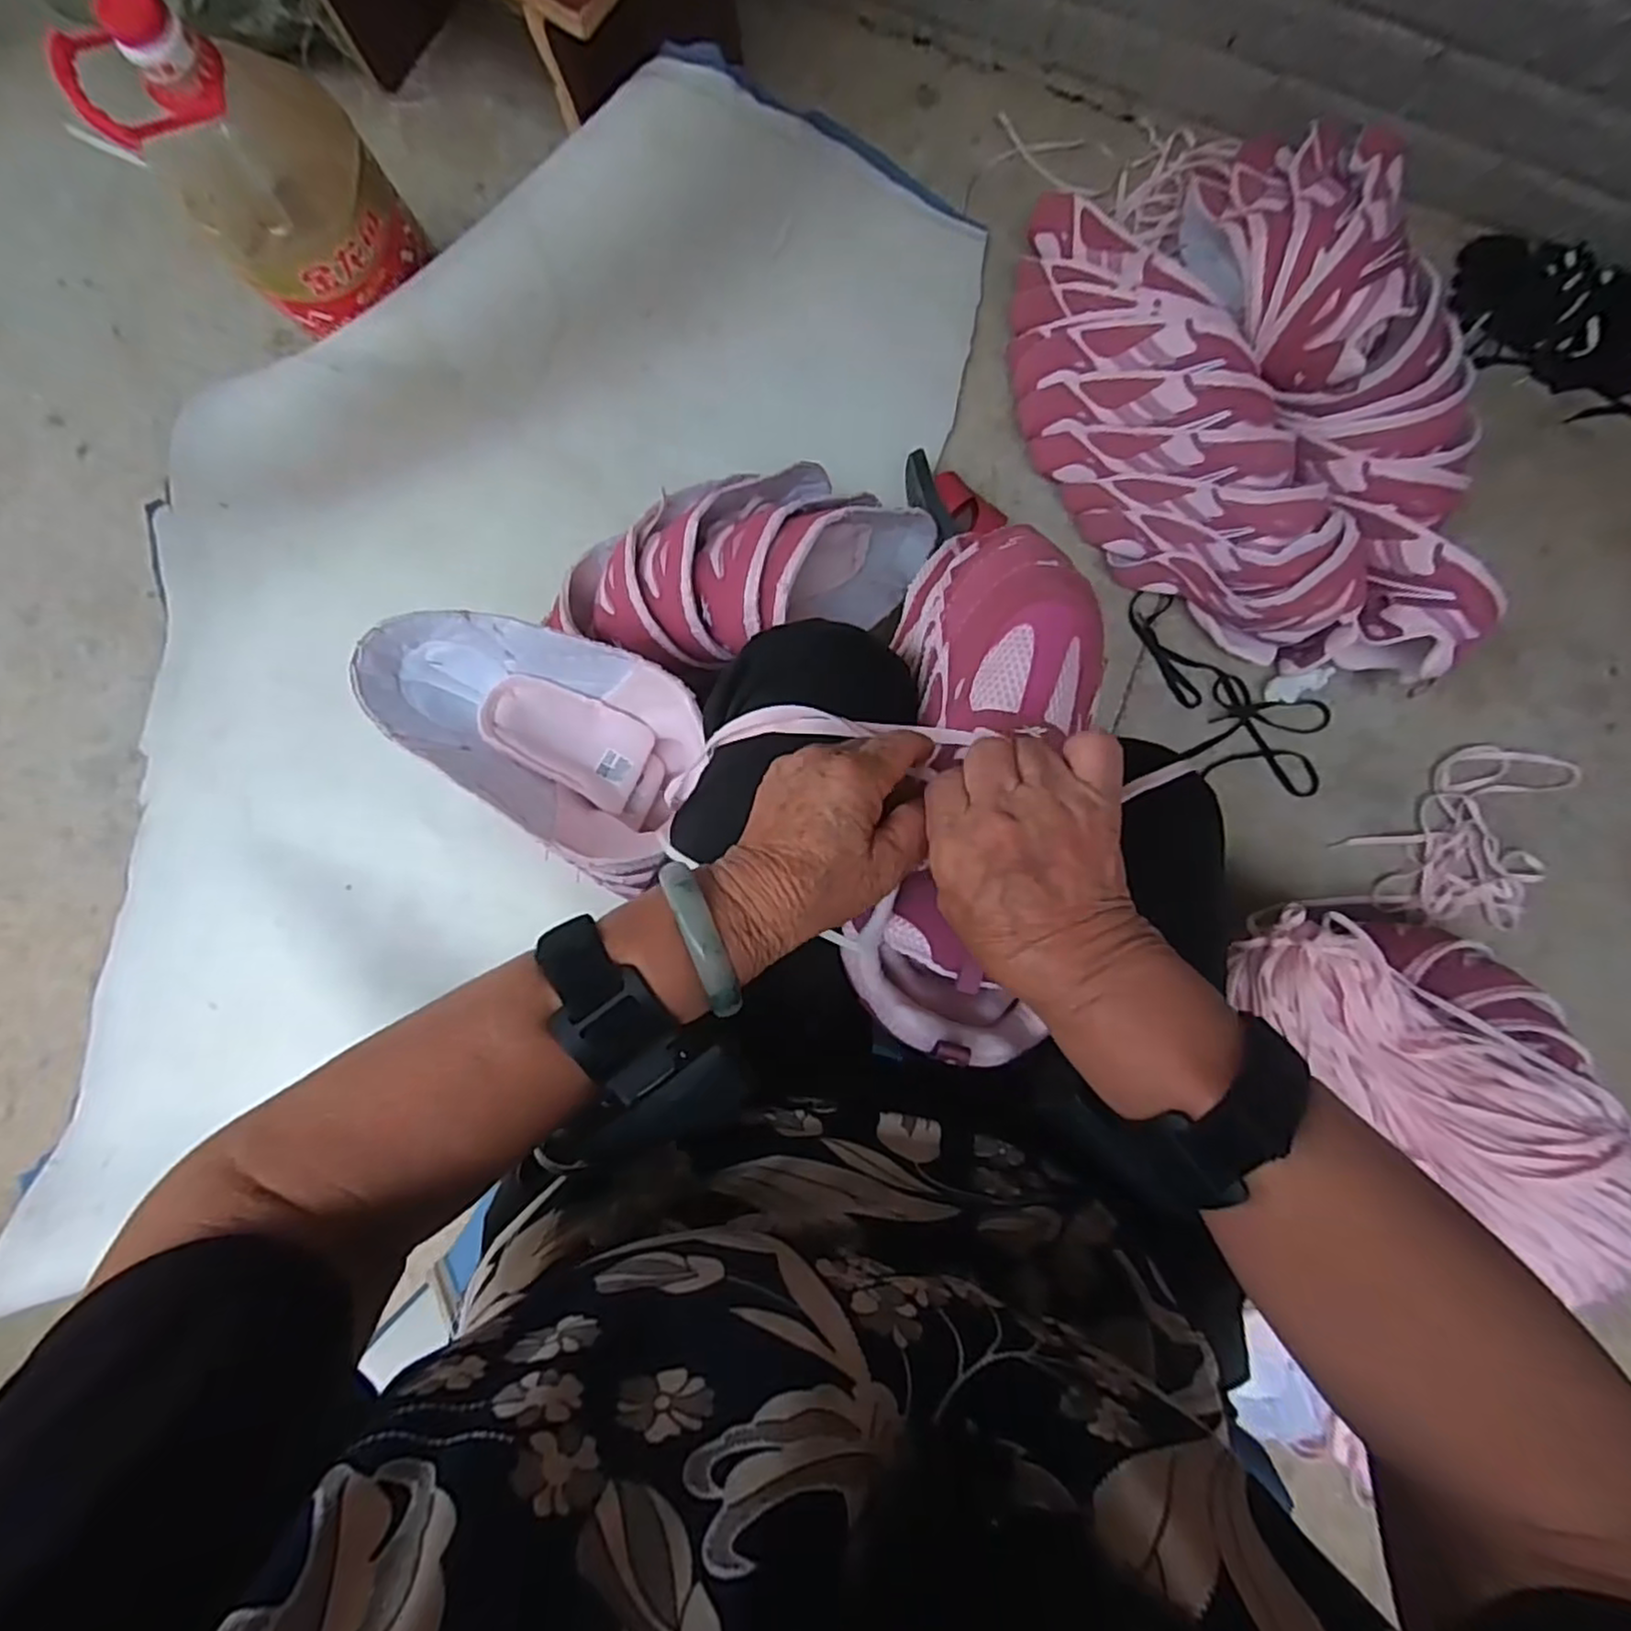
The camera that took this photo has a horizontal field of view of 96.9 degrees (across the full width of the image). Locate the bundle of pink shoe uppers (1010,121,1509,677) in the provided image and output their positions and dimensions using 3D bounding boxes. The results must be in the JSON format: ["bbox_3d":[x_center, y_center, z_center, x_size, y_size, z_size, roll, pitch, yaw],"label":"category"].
[{"bbox_3d":[0.427,-0.395,0.715,0.322,0.202,0.600,-27,86,-1],"label":"bundle of pink shoe uppers"}]

